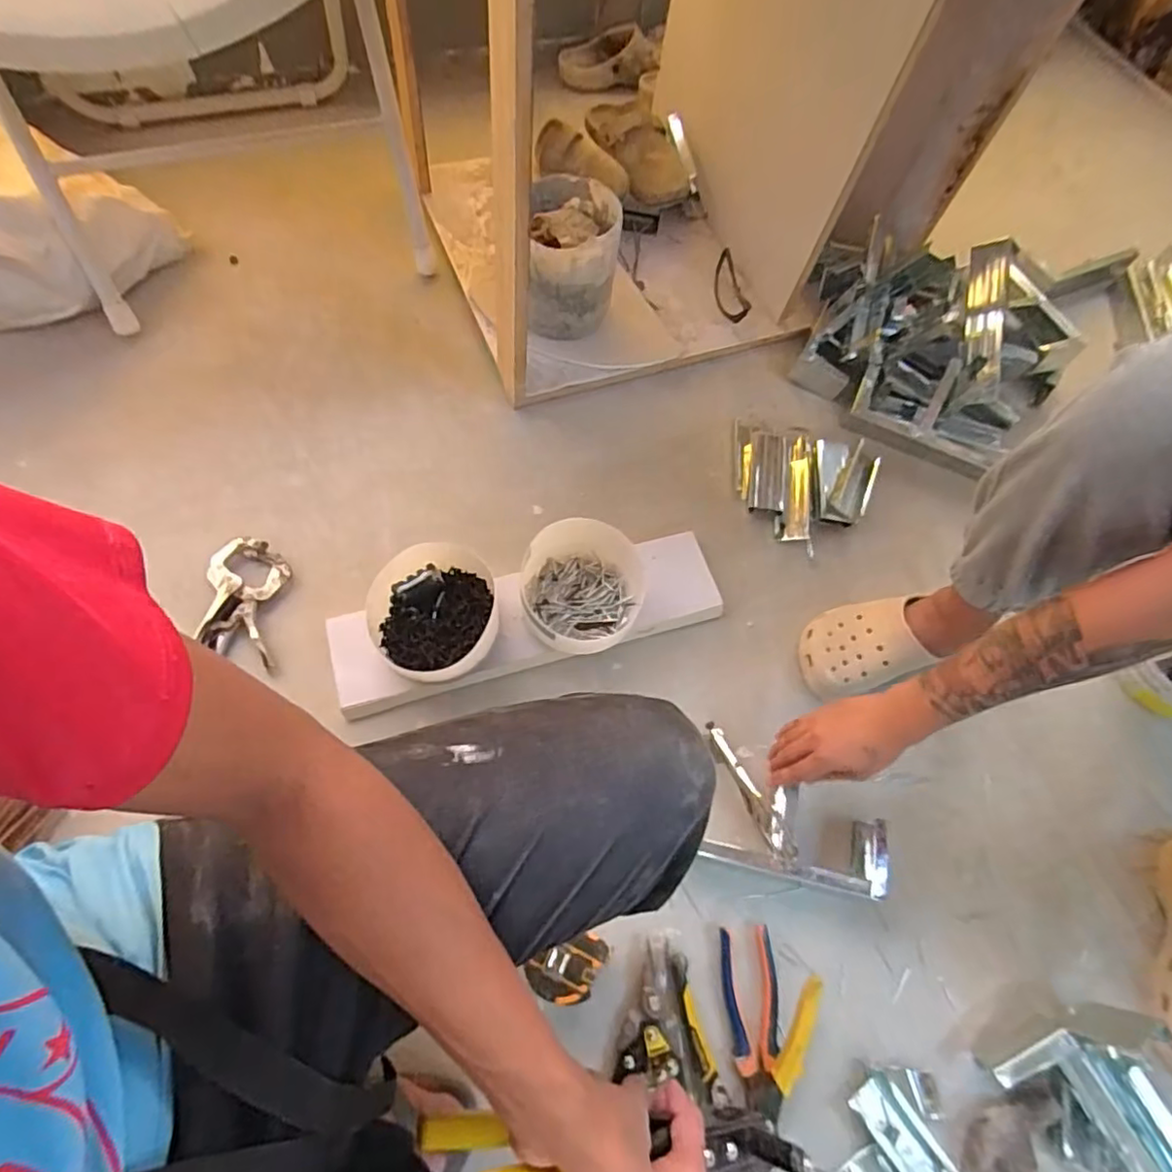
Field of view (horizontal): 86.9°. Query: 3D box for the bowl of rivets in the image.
[{"bbox_3d":[-0.002,0.005,0.774,0.150,0.086,0.154,2,65,-5],"label":"bowl of rivets"}]

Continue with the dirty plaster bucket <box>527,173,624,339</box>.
[{"bbox_3d":[-0.020,-0.475,0.925,0.123,0.170,0.148,4,65,-5],"label":"dirty plaster bucket"}]

